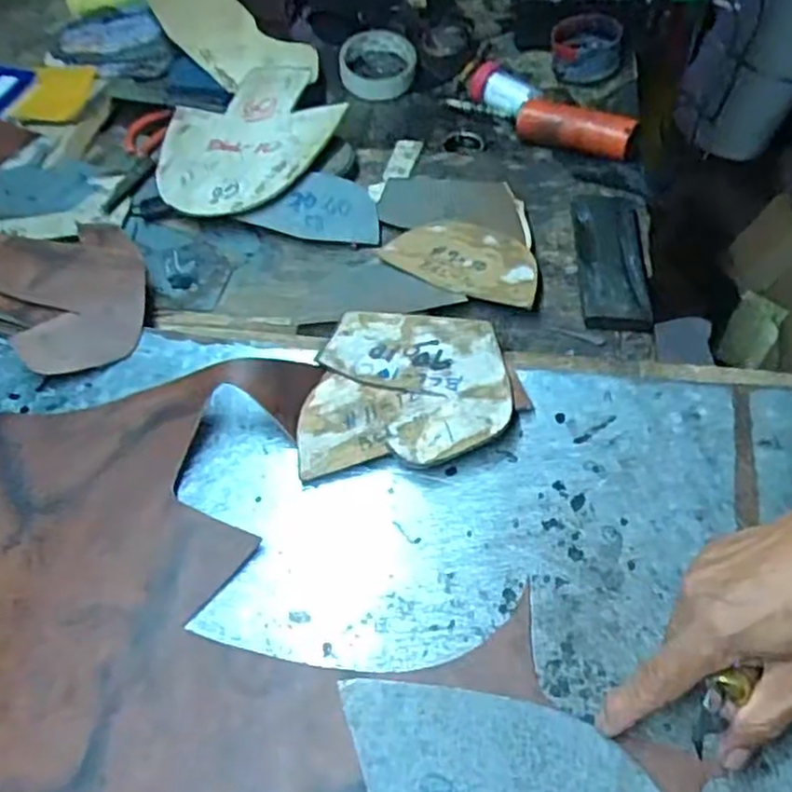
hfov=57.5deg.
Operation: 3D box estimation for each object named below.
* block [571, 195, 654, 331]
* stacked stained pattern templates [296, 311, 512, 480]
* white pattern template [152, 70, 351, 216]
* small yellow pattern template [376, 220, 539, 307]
[{"bbox_3d":[0.180,-0.119,0.604,0.054,0.013,0.160,1,54,6],"label":"block"},{"bbox_3d":[0.005,-0.008,0.512,0.139,0.025,0.128,-3,54,3],"label":"stacked stained pattern templates"},{"bbox_3d":[-0.148,-0.251,0.703,0.190,0.011,0.168,-38,60,-13],"label":"white pattern template"},{"bbox_3d":[0.057,-0.118,0.615,0.138,0.006,0.077,17,60,18],"label":"small yellow pattern template"}]

